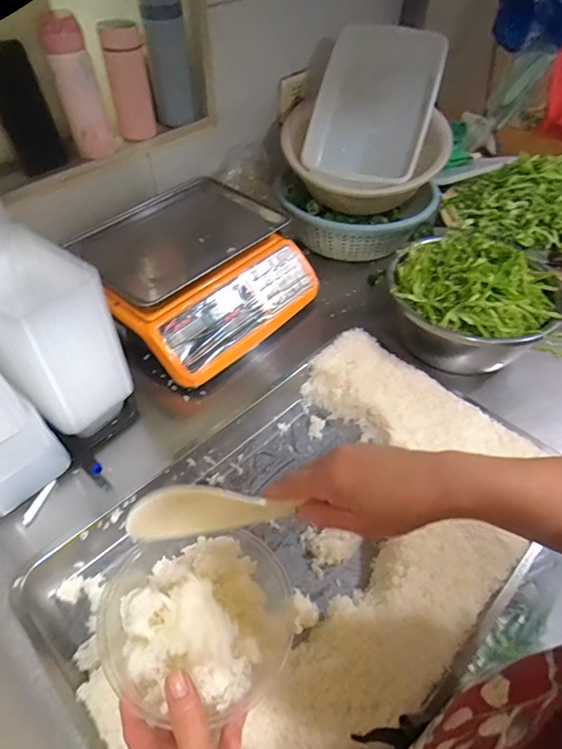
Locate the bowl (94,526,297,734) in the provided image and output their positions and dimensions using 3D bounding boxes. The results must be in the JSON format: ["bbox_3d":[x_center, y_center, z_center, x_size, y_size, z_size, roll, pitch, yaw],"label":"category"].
[{"bbox_3d":[-0.072,0.201,0.402,0.155,0.075,0.159,0,49,0],"label":"bowl"}]

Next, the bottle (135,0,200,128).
[{"bbox_3d":[-0.190,-0.544,0.793,0.076,0.187,0.064,-6,50,-5],"label":"bottle"}]

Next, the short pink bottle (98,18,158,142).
[{"bbox_3d":[-0.249,-0.484,0.763,0.058,0.159,0.060,-6,50,-5],"label":"short pink bottle"}]

